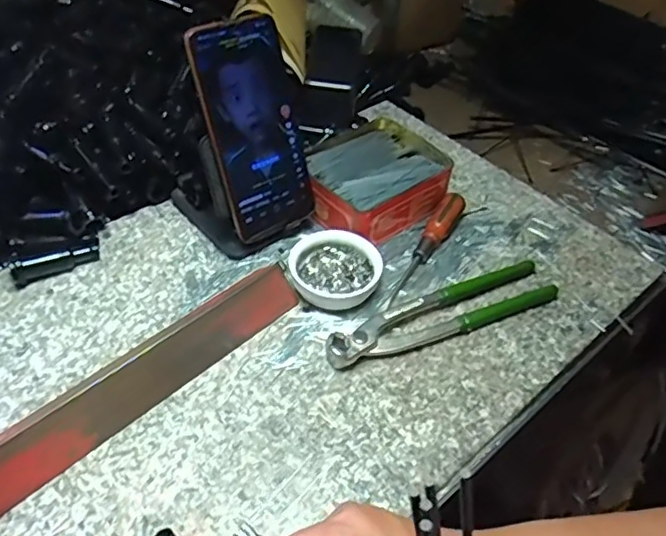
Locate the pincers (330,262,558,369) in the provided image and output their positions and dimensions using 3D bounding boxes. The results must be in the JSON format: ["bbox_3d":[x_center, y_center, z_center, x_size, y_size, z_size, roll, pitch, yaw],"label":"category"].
[{"bbox_3d":[0.086,0.032,0.464,0.199,0.019,0.044,-18,51,-20],"label":"pincers"}]

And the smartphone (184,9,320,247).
[{"bbox_3d":[-0.058,-0.109,0.475,0.083,0.166,0.010,-29,28,-31],"label":"smartphone"}]

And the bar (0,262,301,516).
[{"bbox_3d":[-0.128,0.073,0.403,0.033,0.024,0.255,37,55,27],"label":"bar"}]

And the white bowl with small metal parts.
[{"bbox_3d":[0.000,0.000,0.483,0.072,0.027,0.059,-2,47,-6],"label":"white bowl with small metal parts"}]

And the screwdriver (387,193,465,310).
[{"bbox_3d":[0.079,-0.019,0.511,0.022,0.019,0.135,25,50,18],"label":"screwdriver"}]

